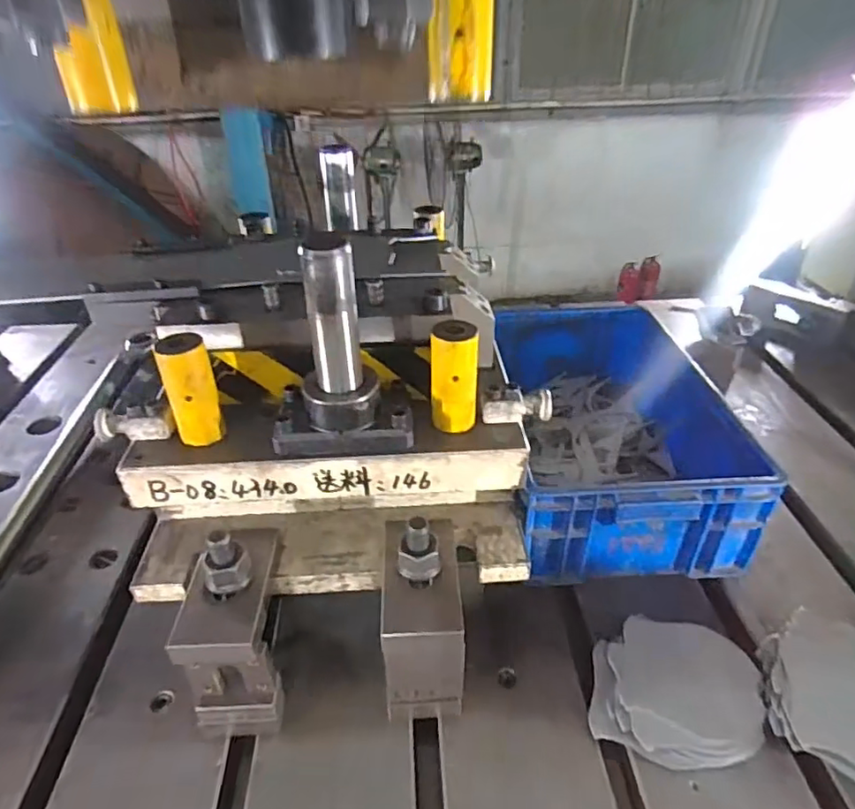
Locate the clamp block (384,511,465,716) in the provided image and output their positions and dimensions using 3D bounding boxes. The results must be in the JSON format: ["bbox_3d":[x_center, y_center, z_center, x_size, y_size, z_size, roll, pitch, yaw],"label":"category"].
[{"bbox_3d":[-0.006,0.222,0.627,0.077,0.211,0.137,-2,35,-2],"label":"clamp block"}]

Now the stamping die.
[{"bbox_3d":[-0.115,-0.021,0.702,0.469,0.299,0.369,0,35,1],"label":"stamping die"}]

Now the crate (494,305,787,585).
[{"bbox_3d":[0.275,0.039,0.908,0.310,0.181,0.482,0,35,1],"label":"crate"}]

